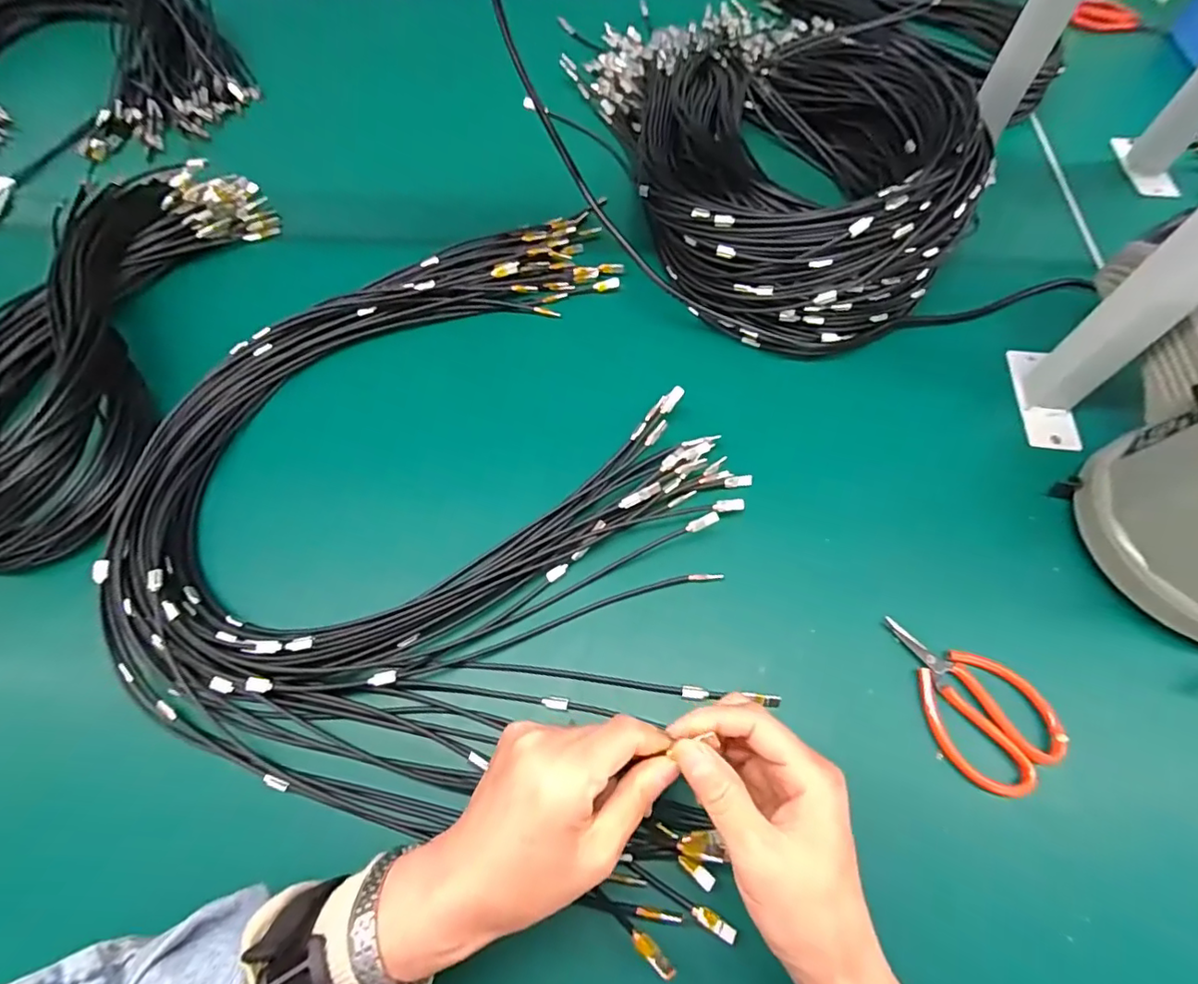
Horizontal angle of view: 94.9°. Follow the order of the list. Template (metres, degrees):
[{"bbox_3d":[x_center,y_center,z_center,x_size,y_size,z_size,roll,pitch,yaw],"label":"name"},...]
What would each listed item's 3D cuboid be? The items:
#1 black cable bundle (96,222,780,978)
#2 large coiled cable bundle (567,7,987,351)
[{"bbox_3d":[-0.107,-0.039,0.443,0.487,0.049,0.519,16,65,9],"label":"black cable bundle"},{"bbox_3d":[0.172,-0.386,0.557,0.295,0.116,0.517,-13,64,-5],"label":"large coiled cable bundle"}]

